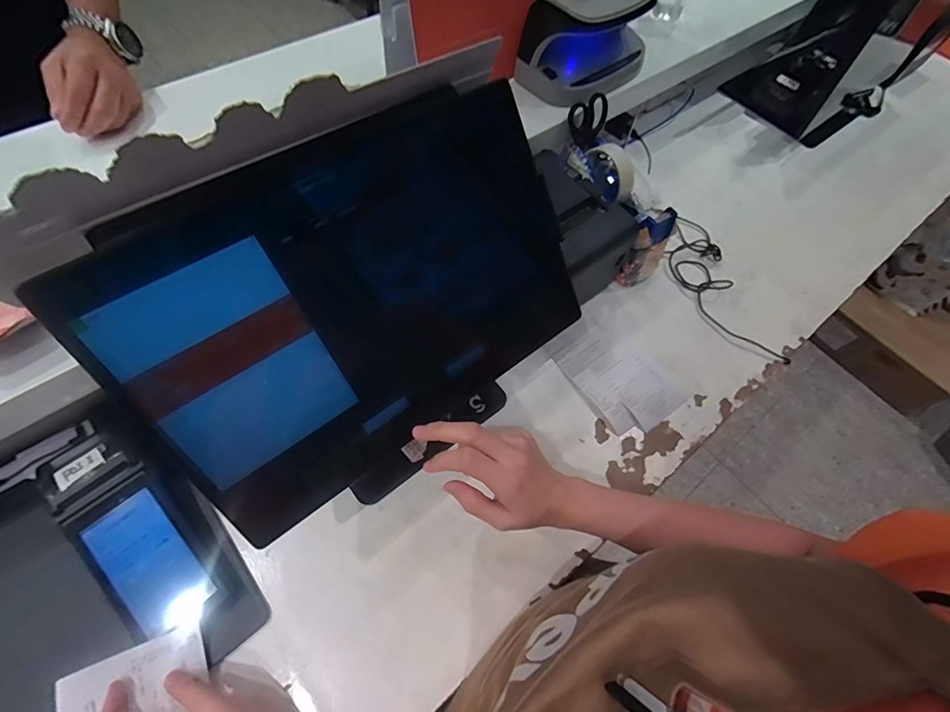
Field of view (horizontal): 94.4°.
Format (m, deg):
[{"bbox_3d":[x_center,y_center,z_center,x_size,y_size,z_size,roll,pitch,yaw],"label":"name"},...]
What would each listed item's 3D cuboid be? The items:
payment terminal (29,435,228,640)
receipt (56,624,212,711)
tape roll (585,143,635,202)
[{"bbox_3d":[-0.324,0.165,0.411,0.077,0.033,0.202,-40,82,-22],"label":"payment terminal"},{"bbox_3d":[-0.279,0.282,0.365,0.098,0.008,0.074,-9,61,-42],"label":"receipt"},{"bbox_3d":[0.178,-0.247,0.586,0.035,0.062,0.071,-19,65,-13],"label":"tape roll"}]

